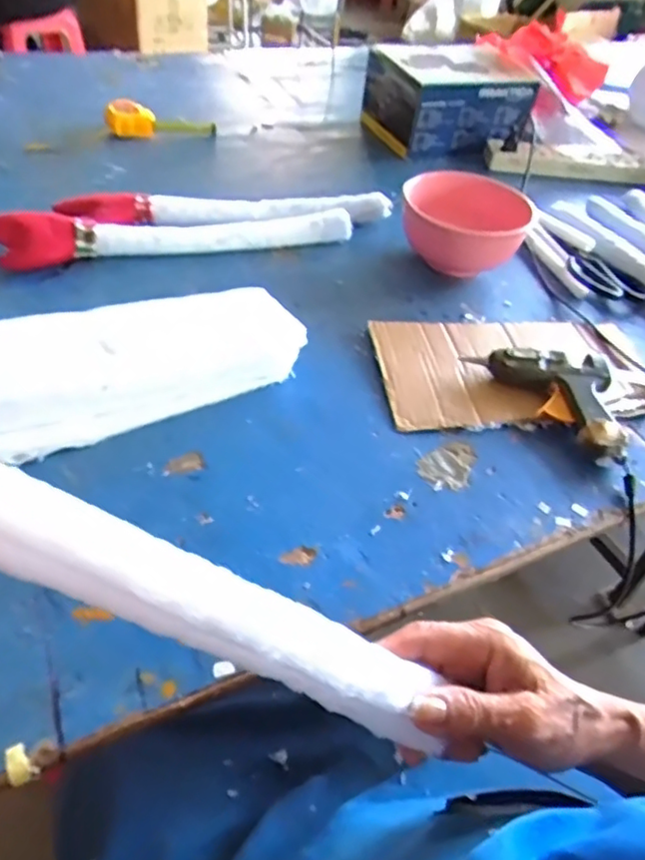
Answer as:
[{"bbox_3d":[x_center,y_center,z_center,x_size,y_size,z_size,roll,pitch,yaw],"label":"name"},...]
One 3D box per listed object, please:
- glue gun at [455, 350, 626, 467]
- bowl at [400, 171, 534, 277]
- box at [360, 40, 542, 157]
[{"bbox_3d":[0.217,-0.039,0.557,0.078,0.033,0.158,-25,53,-29],"label":"glue gun"},{"bbox_3d":[0.157,-0.245,0.727,0.145,0.075,0.138,4,44,-4],"label":"bowl"},{"bbox_3d":[0.204,-0.536,0.989,0.224,0.124,0.194,-9,47,-16],"label":"box"}]

